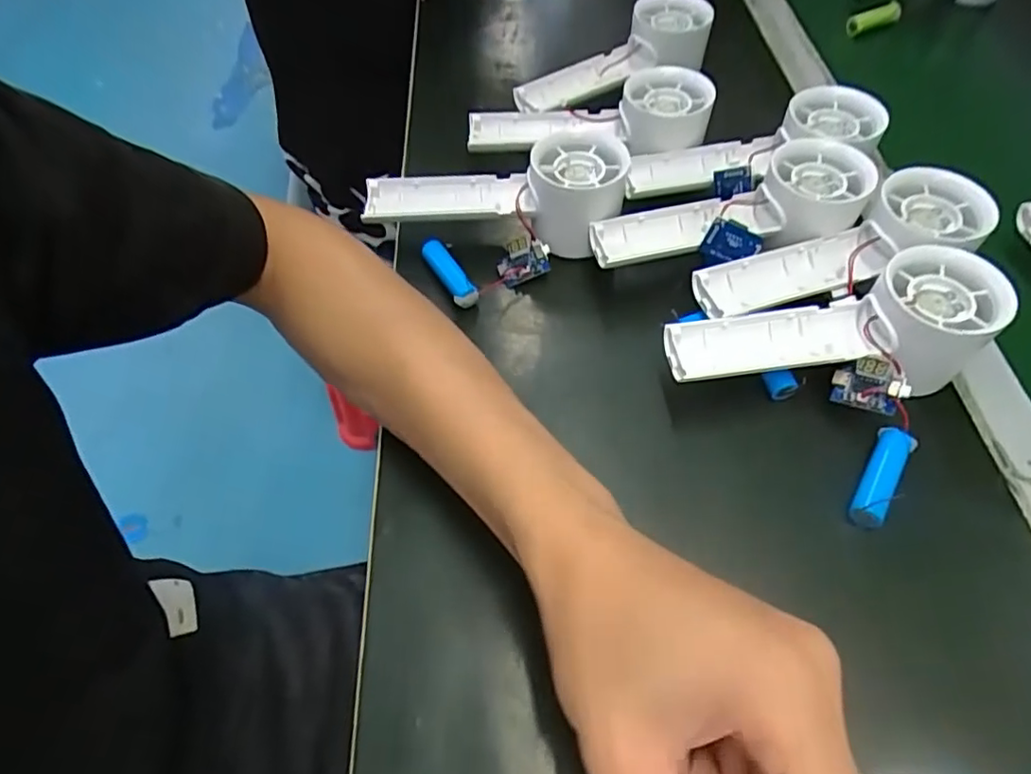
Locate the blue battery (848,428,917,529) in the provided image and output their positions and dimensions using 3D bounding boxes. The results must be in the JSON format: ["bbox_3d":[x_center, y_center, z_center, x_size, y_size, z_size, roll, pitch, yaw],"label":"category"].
[{"bbox_3d":[0.174,0.043,0.294,0.016,0.015,0.051,29,61,20],"label":"blue battery"}]

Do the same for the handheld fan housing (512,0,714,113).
[{"bbox_3d":[0.071,-0.247,0.457,0.164,0.045,0.049,-31,60,-18],"label":"handheld fan housing"}]

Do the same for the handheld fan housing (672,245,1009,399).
[{"bbox_3d":[0.160,-0.022,0.321,0.162,0.053,0.063,-8,54,8],"label":"handheld fan housing"}]

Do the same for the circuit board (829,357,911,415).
[{"bbox_3d":[0.174,-0.002,0.302,0.032,0.005,0.025,19,98,33],"label":"circuit board"}]

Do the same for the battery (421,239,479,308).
[{"bbox_3d":[-0.040,-0.069,0.368,0.013,0.015,0.053,-24,58,-14],"label":"battery"}]

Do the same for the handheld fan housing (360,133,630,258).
[{"bbox_3d":[-0.012,-0.123,0.380,0.153,0.049,0.062,7,56,7],"label":"handheld fan housing"}]

